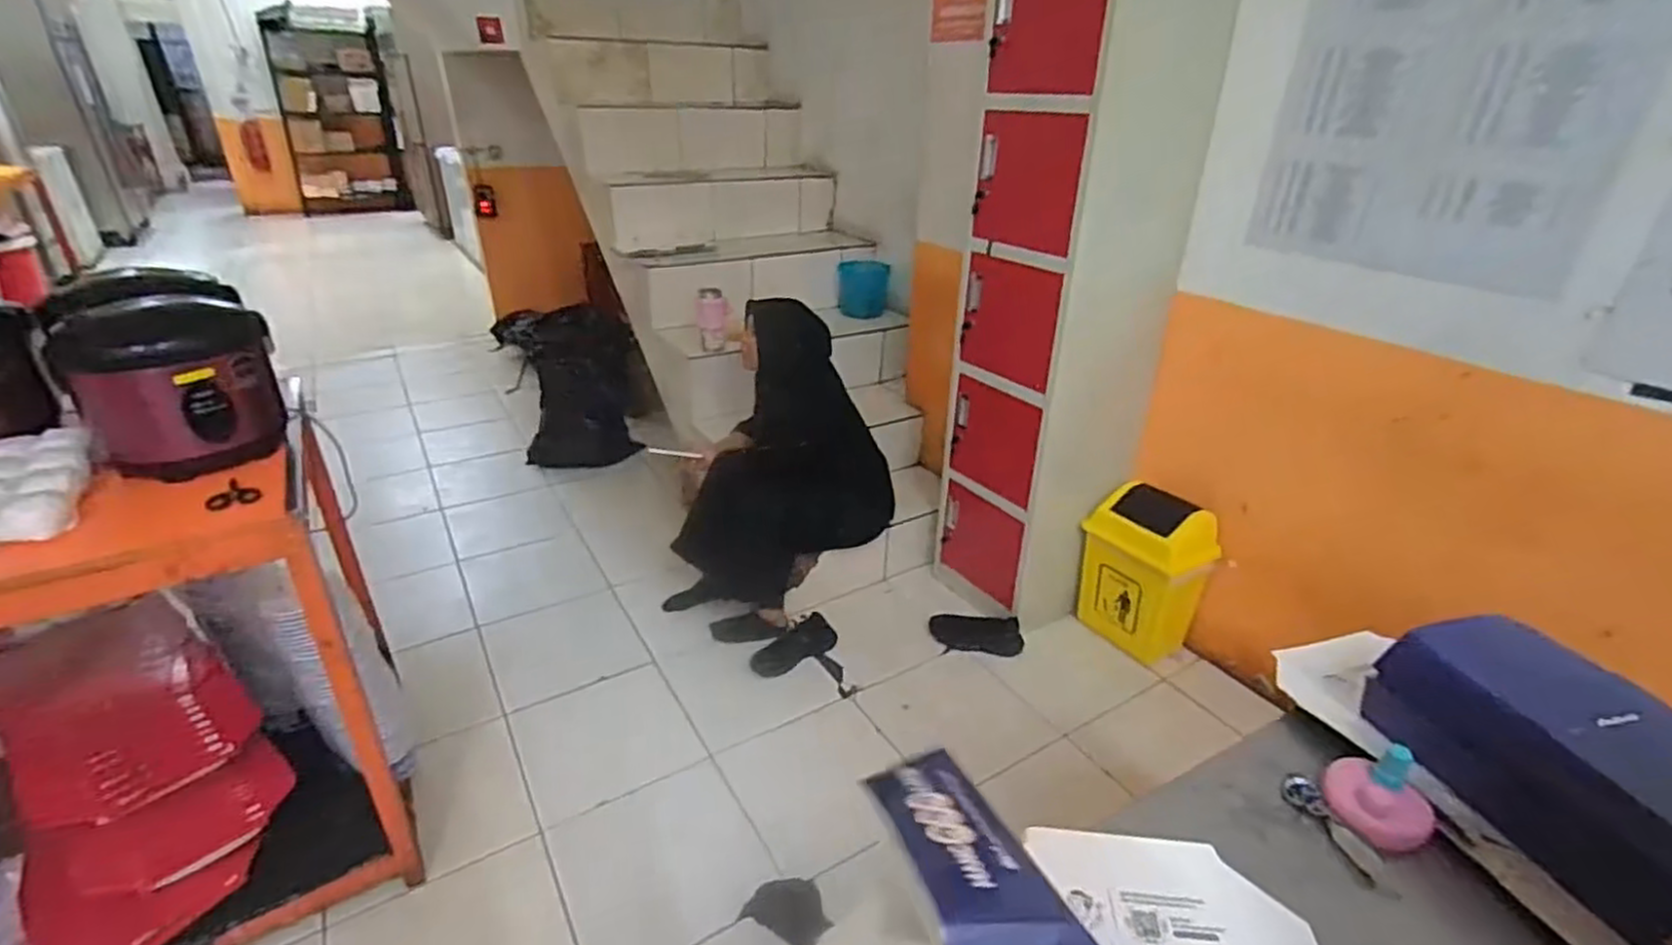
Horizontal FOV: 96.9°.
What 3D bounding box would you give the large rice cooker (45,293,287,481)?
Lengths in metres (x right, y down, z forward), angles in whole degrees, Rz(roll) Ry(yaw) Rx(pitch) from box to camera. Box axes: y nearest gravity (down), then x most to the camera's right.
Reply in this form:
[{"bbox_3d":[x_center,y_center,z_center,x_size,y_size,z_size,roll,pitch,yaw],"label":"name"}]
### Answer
[{"bbox_3d":[-1.104,-0.161,1.245,0.267,0.260,0.300,-22,35,-36],"label":"large rice cooker"}]

